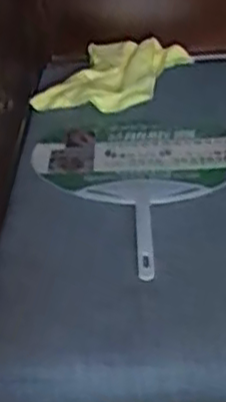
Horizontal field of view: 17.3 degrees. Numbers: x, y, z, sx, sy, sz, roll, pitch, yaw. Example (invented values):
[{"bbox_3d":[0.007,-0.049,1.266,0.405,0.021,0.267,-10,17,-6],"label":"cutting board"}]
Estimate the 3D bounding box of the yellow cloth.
[{"bbox_3d":[0.009,-0.183,1.032,0.137,0.053,0.291,8,31,22],"label":"yellow cloth"}]

